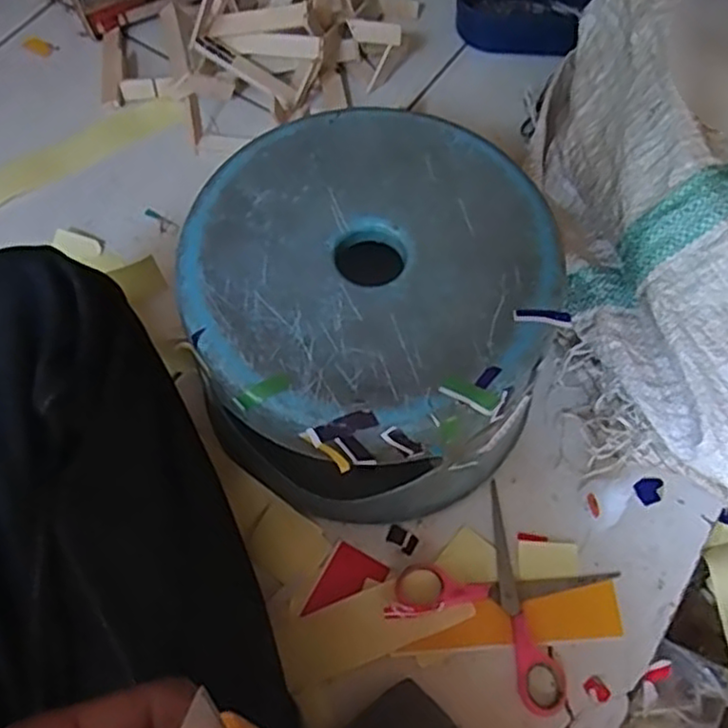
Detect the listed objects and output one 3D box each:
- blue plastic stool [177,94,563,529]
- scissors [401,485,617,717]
[{"bbox_3d":[-0.001,-0.025,0.475,0.212,0.172,0.228,-1,65,1],"label":"blue plastic stool"},{"bbox_3d":[0.101,0.156,0.482,0.127,0.006,0.106,35,71,16],"label":"scissors"}]

